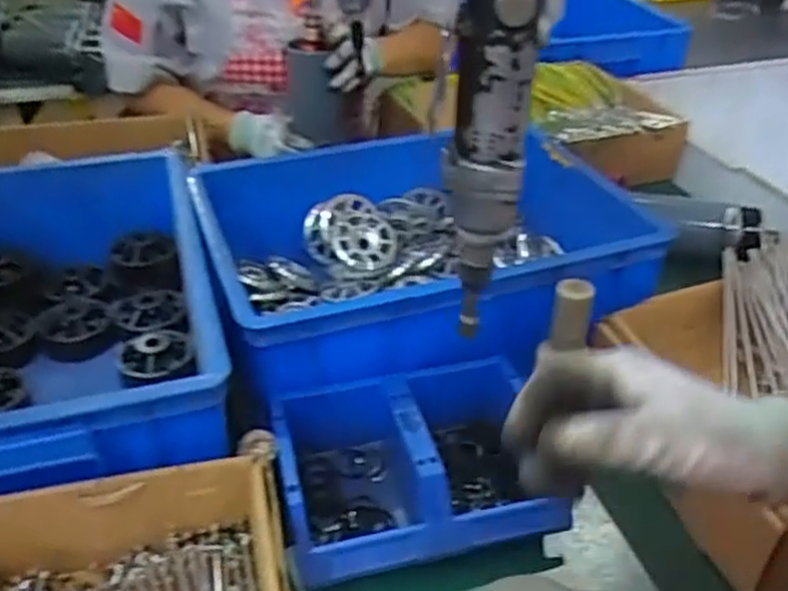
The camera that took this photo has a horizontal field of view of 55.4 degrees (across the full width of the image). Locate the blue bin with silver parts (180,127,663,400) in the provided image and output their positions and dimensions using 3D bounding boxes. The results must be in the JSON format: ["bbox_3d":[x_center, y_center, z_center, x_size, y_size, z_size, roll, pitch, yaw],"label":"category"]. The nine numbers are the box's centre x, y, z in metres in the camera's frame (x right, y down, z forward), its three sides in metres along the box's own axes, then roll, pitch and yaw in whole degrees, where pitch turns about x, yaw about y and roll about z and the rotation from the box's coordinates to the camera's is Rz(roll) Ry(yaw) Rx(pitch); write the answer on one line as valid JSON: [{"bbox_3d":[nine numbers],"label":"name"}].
[{"bbox_3d":[0.014,-0.039,0.770,0.372,0.139,0.298,-10,36,-15],"label":"blue bin with silver parts"}]

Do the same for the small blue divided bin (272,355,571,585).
[{"bbox_3d":[0.014,0.132,0.614,0.207,0.078,0.175,-7,35,-11],"label":"small blue divided bin"}]

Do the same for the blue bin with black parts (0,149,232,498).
[{"bbox_3d":[-0.319,0.028,0.684,0.302,0.149,0.422,-9,36,-13],"label":"blue bin with black parts"}]

